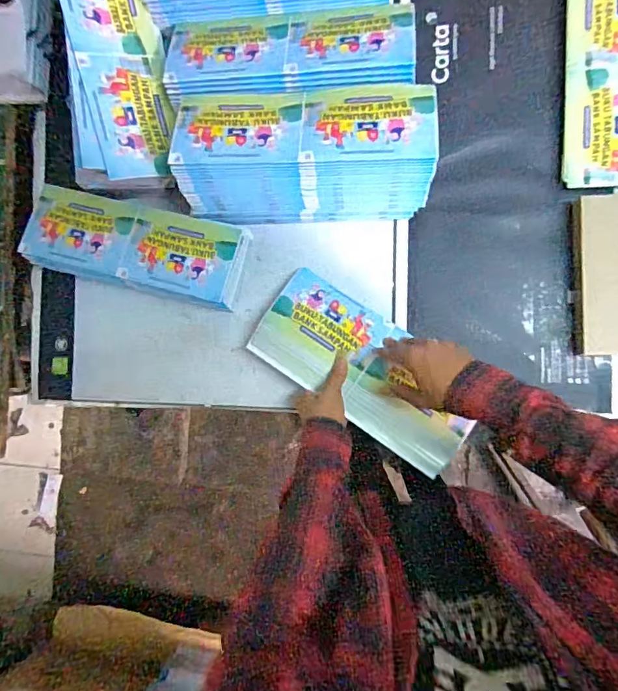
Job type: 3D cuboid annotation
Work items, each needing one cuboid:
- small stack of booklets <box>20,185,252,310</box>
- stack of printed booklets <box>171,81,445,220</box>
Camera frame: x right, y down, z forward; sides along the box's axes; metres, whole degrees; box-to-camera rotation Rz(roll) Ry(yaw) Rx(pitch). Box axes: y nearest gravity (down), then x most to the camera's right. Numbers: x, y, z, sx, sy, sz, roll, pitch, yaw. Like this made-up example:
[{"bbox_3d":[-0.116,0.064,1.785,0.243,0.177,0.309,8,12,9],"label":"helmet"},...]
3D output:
[{"bbox_3d":[-0.246,-0.144,0.666,0.313,0.060,0.128,13,90,8],"label":"small stack of booklets"},{"bbox_3d":[-0.006,-0.239,0.588,0.314,0.132,0.133,2,89,8],"label":"stack of printed booklets"}]

